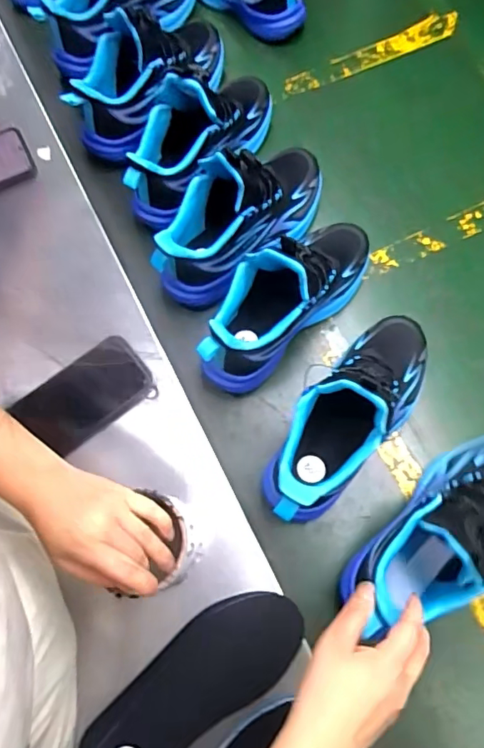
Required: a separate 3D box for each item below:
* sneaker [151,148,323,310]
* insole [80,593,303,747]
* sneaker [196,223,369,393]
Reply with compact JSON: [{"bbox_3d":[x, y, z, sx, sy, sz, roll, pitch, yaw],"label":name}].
[{"bbox_3d":[-0.001,-0.186,0.588,0.236,0.146,0.088,-42,76,-12],"label":"sneaker"},{"bbox_3d":[-0.047,0.283,0.467,0.225,0.013,0.080,-36,75,-10],"label":"insole"},{"bbox_3d":[0.047,-0.089,0.562,0.240,0.141,0.097,-43,76,-12],"label":"sneaker"}]

